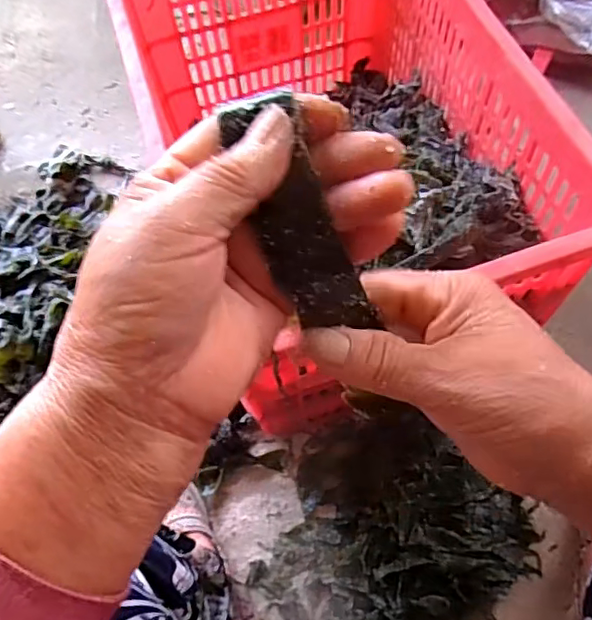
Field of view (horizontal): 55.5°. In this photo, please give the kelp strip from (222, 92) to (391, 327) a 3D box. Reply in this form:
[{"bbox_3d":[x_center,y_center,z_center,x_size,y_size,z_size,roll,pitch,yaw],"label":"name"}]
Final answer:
[{"bbox_3d":[0.001,-0.030,0.198,0.028,0.015,0.089,-26,107,-10],"label":"kelp strip"}]

